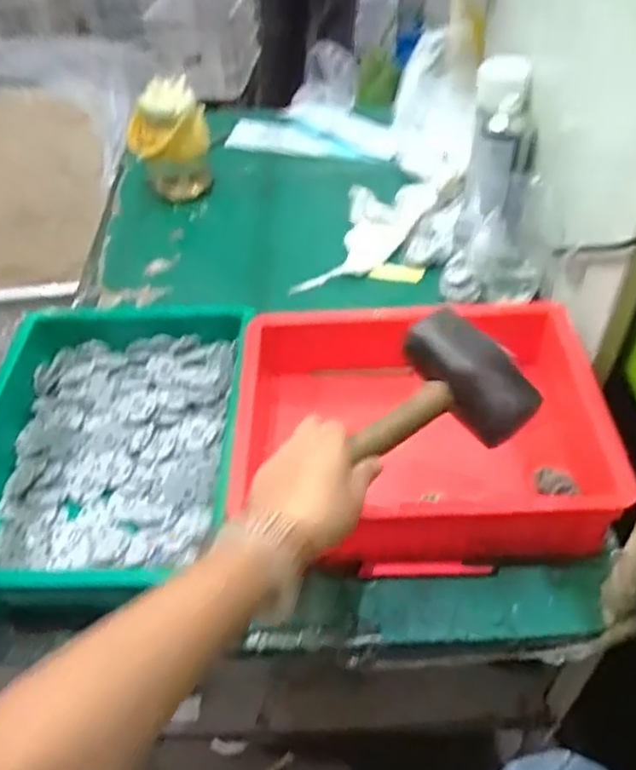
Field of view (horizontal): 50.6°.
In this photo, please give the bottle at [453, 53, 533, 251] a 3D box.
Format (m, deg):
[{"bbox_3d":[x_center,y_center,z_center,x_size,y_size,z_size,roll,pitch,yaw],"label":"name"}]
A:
[{"bbox_3d":[0.240,-0.317,0.922,0.083,0.266,0.053,13,10,16],"label":"bottle"}]

